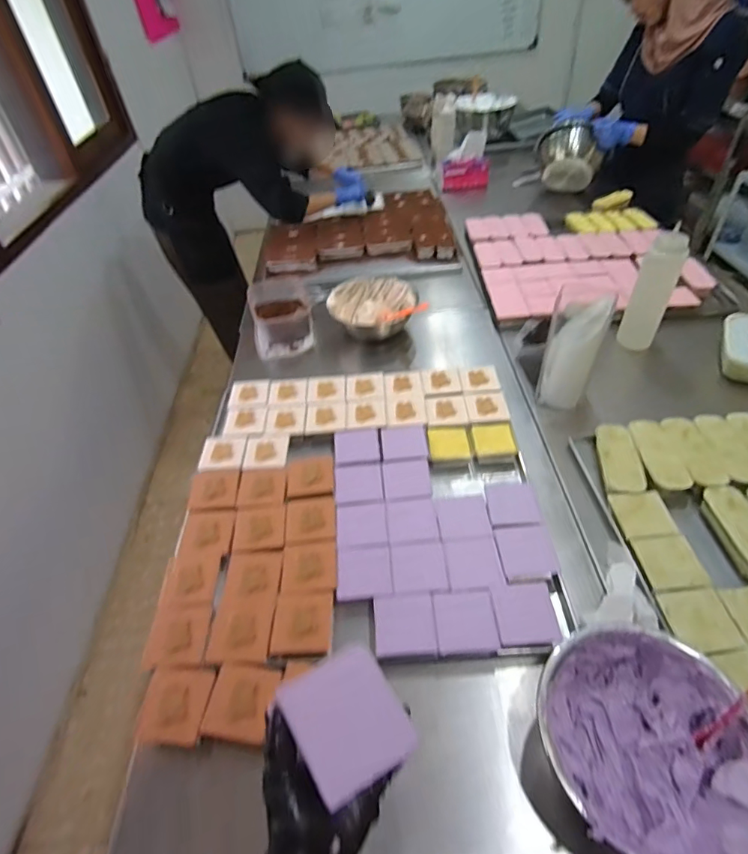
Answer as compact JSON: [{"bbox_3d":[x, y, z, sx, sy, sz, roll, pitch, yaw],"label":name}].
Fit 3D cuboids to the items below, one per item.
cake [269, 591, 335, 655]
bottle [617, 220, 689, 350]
[{"bbox_3d":[-0.101,0.284,0.700,0.083,0.020,0.087,-2,46,5],"label":"cake"},{"bbox_3d":[0.616,-0.293,1.074,0.080,0.261,0.071,21,51,23],"label":"bottle"}]

